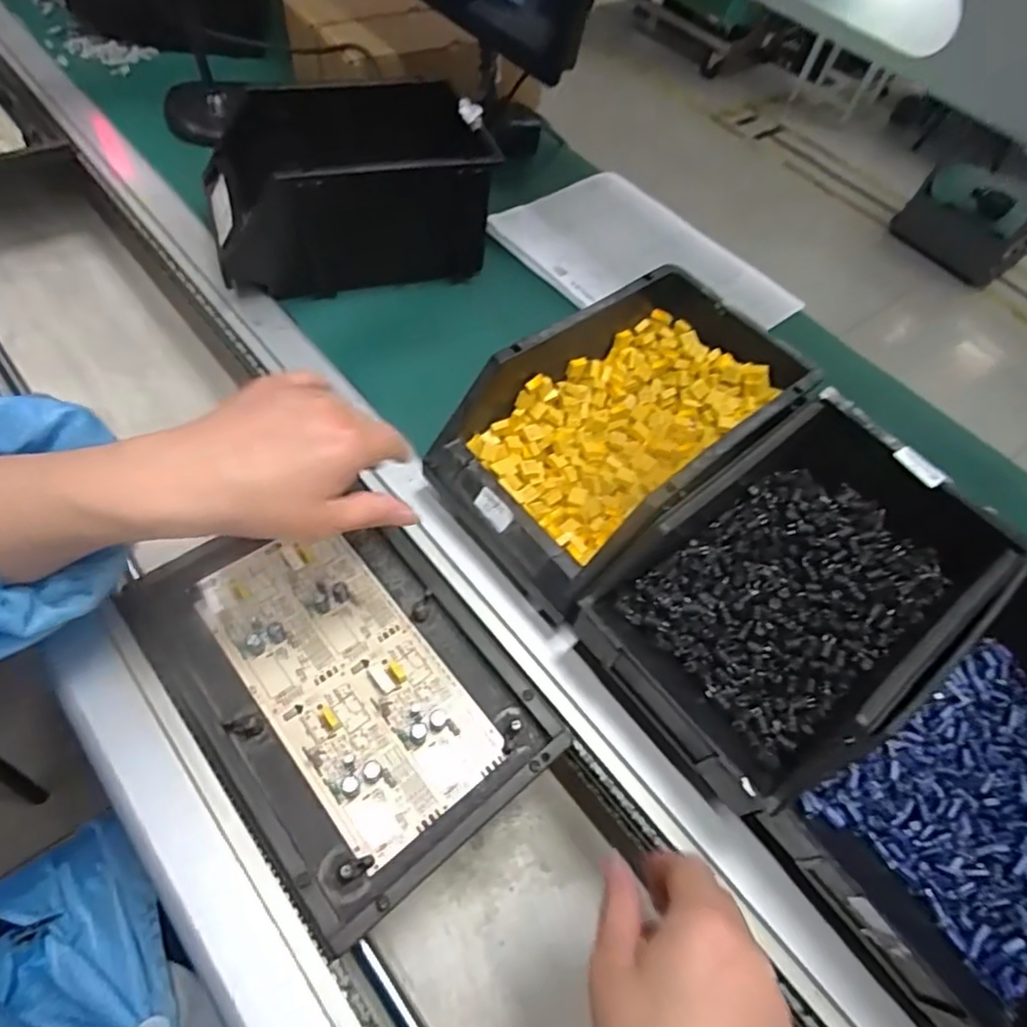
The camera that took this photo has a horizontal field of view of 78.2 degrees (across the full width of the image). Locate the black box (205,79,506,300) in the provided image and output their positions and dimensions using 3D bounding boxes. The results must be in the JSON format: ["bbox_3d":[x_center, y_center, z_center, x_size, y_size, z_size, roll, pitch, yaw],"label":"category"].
[{"bbox_3d":[-0.153,-0.300,0.588,0.245,0.115,0.157,-11,51,-12],"label":"black box"}]

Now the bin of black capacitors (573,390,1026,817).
[{"bbox_3d":[0.179,0.039,0.394,0.249,0.093,0.157,-28,57,-24],"label":"bin of black capacitors"}]

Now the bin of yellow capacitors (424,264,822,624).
[{"bbox_3d":[0.080,-0.057,0.453,0.242,0.106,0.154,-30,57,-25],"label":"bin of yellow capacitors"}]

